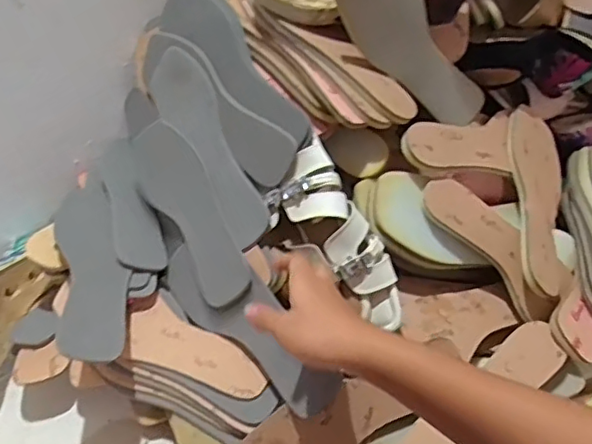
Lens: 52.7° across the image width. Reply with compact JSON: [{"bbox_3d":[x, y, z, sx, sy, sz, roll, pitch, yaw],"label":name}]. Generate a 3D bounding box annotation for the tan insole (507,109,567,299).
[{"bbox_3d":[0.269,-0.020,0.657,0.081,0.018,0.228,21,58,-25],"label":"tan insole"}]

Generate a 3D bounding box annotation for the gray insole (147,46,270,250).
[{"bbox_3d":[-0.093,-0.089,0.648,0.075,0.013,0.243,-43,68,20],"label":"gray insole"}]

